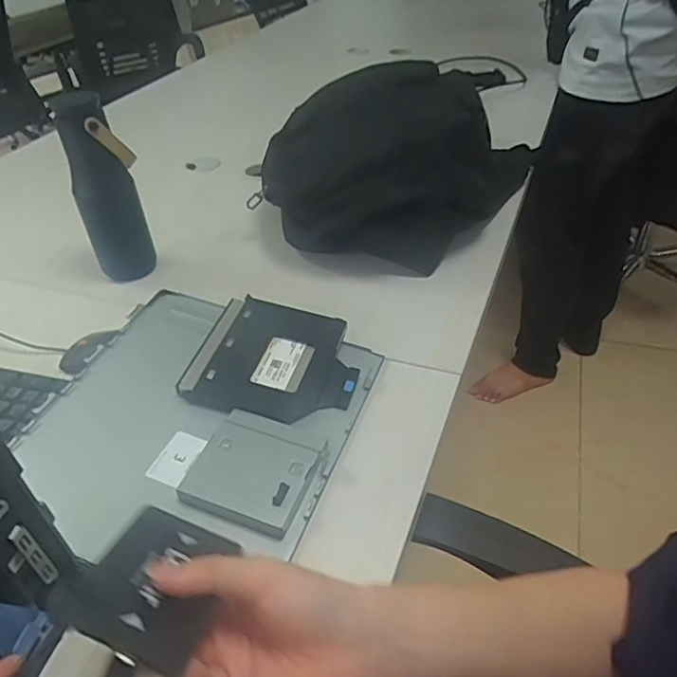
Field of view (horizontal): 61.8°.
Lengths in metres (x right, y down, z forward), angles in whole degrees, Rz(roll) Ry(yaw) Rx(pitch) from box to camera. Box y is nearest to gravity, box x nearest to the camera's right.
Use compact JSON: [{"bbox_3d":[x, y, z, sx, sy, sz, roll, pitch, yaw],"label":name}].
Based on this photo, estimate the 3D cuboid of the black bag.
[{"bbox_3d":[0.077,-0.263,0.801,0.297,0.180,0.389,17,44,24],"label":"black bag"}]

